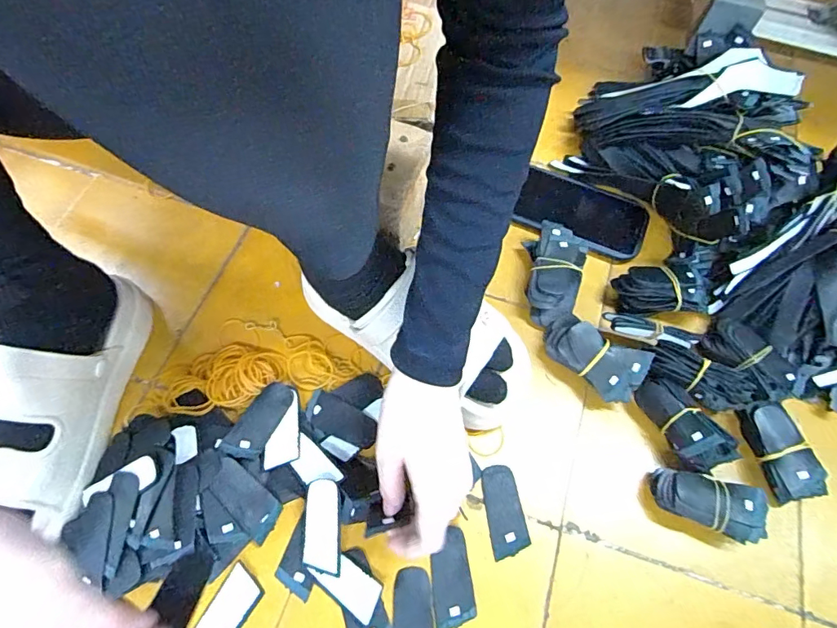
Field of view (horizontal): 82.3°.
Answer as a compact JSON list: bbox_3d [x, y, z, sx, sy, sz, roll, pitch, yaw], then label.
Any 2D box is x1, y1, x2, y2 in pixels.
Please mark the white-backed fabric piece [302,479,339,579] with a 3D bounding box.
[{"bbox_3d":[-0.082,0.177,0.399,0.029,0.004,0.074,-3,83,3],"label":"white-backed fabric piece"}]

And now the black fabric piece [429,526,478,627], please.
[{"bbox_3d":[0.027,0.217,0.394,0.034,0.004,0.069,-6,64,-5],"label":"black fabric piece"}]

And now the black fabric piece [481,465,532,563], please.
[{"bbox_3d":[0.074,0.171,0.419,0.033,0.004,0.072,-9,64,-7],"label":"black fabric piece"}]

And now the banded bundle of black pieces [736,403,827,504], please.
[{"bbox_3d":[0.323,0.123,0.429,0.034,0.034,0.080,-9,64,-7],"label":"banded bundle of black pieces"}]

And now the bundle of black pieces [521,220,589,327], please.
[{"bbox_3d":[0.143,-0.041,0.505,0.057,0.034,0.108,8,63,2],"label":"bundle of black pieces"}]

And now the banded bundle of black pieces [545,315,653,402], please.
[{"bbox_3d":[0.166,0.043,0.465,0.093,0.042,0.053,33,67,13],"label":"banded bundle of black pieces"}]

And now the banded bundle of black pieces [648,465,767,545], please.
[{"bbox_3d":[0.245,0.164,0.412,0.085,0.034,0.042,14,64,4],"label":"banded bundle of black pieces"}]

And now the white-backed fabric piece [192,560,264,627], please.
[{"bbox_3d":[-0.153,0.239,0.374,0.031,0.004,0.072,35,59,-1],"label":"white-backed fabric piece"}]

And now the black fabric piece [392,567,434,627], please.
[{"bbox_3d":[-0.005,0.244,0.380,0.032,0.004,0.073,-4,64,-4],"label":"black fabric piece"}]

